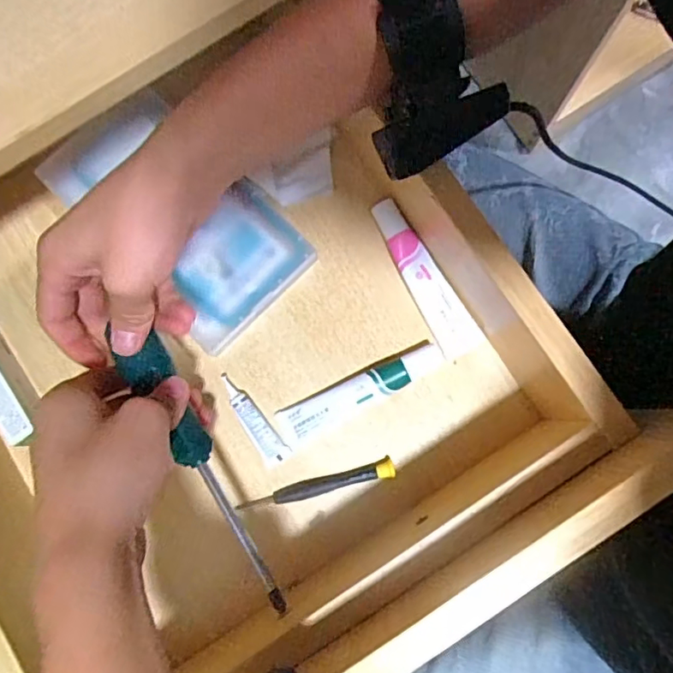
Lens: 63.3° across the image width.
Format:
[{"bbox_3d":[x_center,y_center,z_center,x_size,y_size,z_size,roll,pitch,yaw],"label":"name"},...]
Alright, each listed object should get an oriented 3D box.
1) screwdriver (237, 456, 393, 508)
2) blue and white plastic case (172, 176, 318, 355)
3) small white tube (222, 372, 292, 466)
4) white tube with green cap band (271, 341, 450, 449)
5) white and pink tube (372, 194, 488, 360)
[{"bbox_3d":[-0.013,0.100,0.366,0.105,0.011,0.013,-13,81,1],"label":"screwdriver"},{"bbox_3d":[-0.074,-0.052,0.388,0.106,0.017,0.081,-42,82,-3],"label":"blue and white plastic case"},{"bbox_3d":[-0.060,0.056,0.373,0.017,0.011,0.070,-40,82,-3],"label":"small white tube"},{"bbox_3d":[0.017,0.038,0.372,0.119,0.016,0.024,-25,81,-1],"label":"white tube with green cap band"},{"bbox_3d":[0.058,-0.040,0.381,0.027,0.017,0.118,-33,82,-2],"label":"white and pink tube"}]

